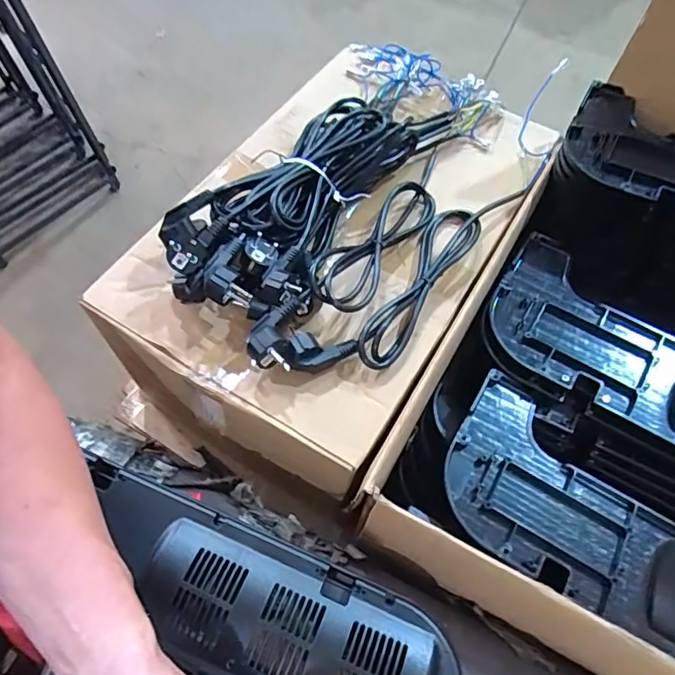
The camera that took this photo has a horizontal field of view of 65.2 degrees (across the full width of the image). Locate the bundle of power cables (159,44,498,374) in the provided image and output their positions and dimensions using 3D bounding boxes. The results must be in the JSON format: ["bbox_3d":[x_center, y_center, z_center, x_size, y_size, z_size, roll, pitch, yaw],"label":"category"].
[{"bbox_3d":[0.035,-0.182,0.611,0.269,0.064,0.512,27,62,12],"label":"bundle of power cables"}]

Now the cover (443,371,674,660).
[{"bbox_3d":[0.322,0.218,0.472,0.488,0.027,0.167,30,63,14],"label":"cover"}]

